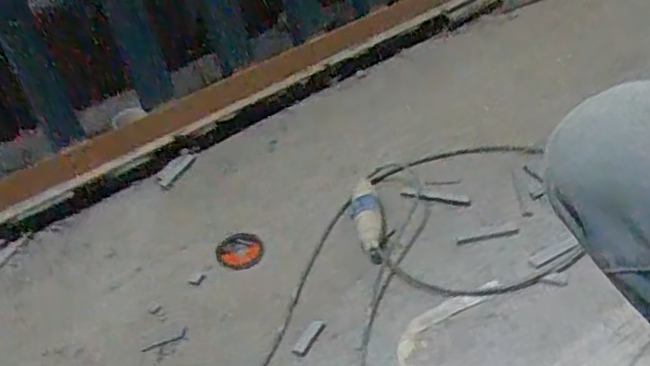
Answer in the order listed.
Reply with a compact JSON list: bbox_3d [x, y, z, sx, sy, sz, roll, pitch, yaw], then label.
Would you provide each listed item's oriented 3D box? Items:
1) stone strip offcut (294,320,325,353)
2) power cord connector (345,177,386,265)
[{"bbox_3d":[-0.026,0.223,0.915,0.018,0.007,0.061,25,48,28],"label":"stone strip offcut"},{"bbox_3d":[0.071,0.062,1.076,0.058,0.036,0.173,-5,39,3],"label":"power cord connector"}]

